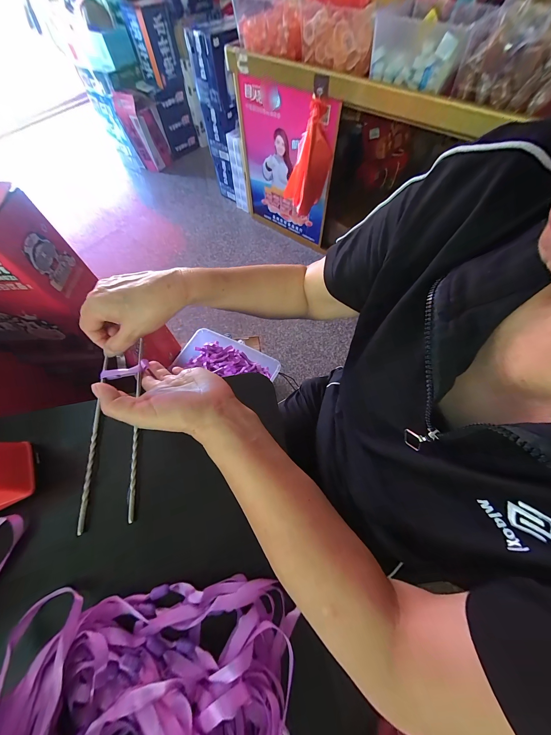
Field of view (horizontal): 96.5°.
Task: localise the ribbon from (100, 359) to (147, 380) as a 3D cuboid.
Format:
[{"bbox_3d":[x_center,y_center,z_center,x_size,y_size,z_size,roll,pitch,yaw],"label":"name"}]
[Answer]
[{"bbox_3d":[-0.196,0.004,0.321,0.062,0.012,0.013,-15,64,0],"label":"ribbon"}]

